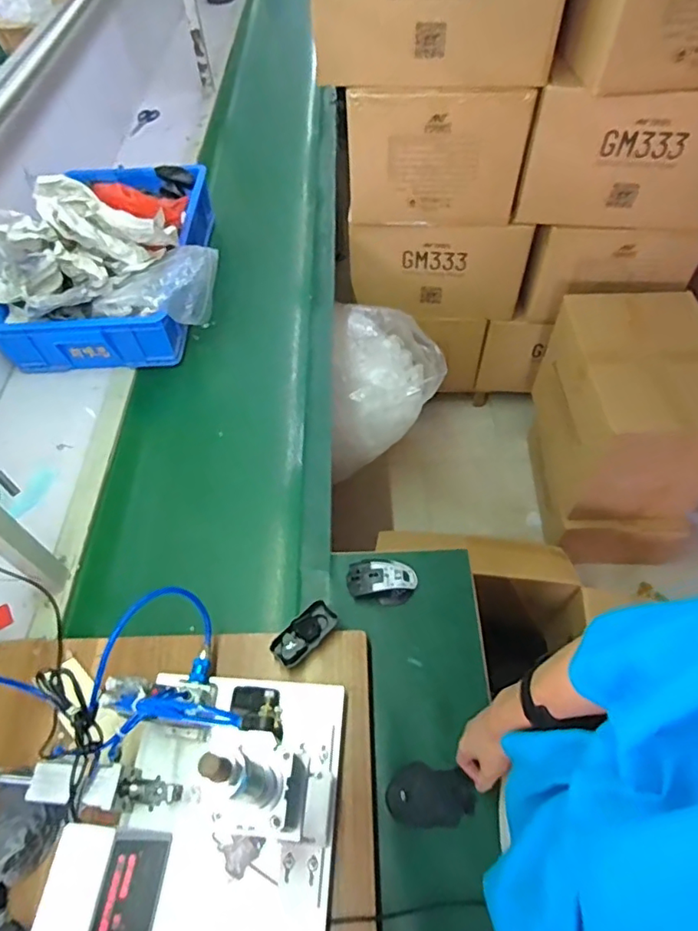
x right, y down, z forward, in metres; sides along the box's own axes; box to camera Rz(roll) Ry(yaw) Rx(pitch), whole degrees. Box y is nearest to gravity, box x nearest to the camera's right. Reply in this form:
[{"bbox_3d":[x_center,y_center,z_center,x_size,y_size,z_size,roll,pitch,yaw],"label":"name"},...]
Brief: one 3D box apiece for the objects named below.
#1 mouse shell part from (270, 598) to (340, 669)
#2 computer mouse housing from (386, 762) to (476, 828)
[{"bbox_3d":[-0.069,0.261,0.853,0.051,0.019,0.107,37,64,24],"label":"mouse shell part"},{"bbox_3d":[0.114,0.459,0.763,0.118,0.015,0.073,0,56,2],"label":"computer mouse housing"}]

